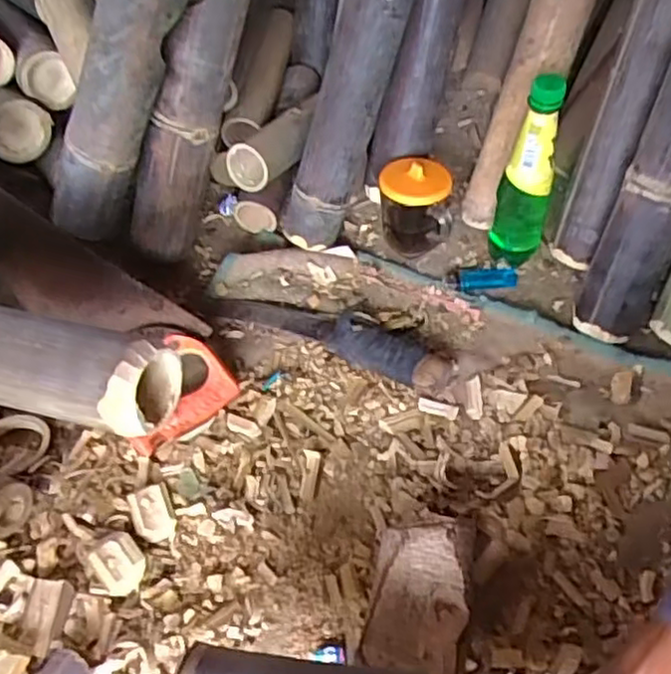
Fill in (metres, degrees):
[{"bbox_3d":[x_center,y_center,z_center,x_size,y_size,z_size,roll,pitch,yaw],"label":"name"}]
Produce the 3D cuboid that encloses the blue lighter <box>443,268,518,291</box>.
[{"bbox_3d":[0.164,-0.066,0.774,0.085,0.010,0.027,-6,51,-1],"label":"blue lighter"}]

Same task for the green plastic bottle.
[{"bbox_3d":[0.194,-0.158,0.698,0.056,0.228,0.042,9,52,12],"label":"green plastic bottle"}]

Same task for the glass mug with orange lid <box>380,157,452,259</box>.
[{"bbox_3d":[0.092,-0.149,0.790,0.081,0.102,0.082,1,51,6],"label":"glass mug with orange lid"}]

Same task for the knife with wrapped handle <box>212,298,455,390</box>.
[{"bbox_3d":[-0.009,-0.011,0.720,0.273,0.034,0.059,22,56,21],"label":"knife with wrapped handle"}]

